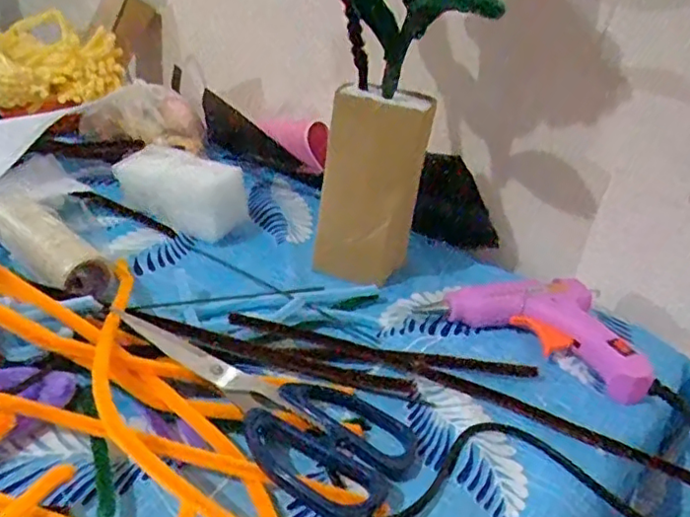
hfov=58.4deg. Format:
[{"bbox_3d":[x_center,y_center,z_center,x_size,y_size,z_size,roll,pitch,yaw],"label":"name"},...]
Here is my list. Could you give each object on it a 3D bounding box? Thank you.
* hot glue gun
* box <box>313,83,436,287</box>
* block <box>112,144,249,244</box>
[{"bbox_3d":[0.133,0.038,0.406,0.137,0.024,0.068,23,33,26],"label":"hot glue gun"},{"bbox_3d":[0.019,-0.050,0.435,0.067,0.127,0.047,8,29,0],"label":"box"},{"bbox_3d":[-0.129,-0.055,0.491,0.109,0.047,0.039,21,32,23],"label":"block"}]

